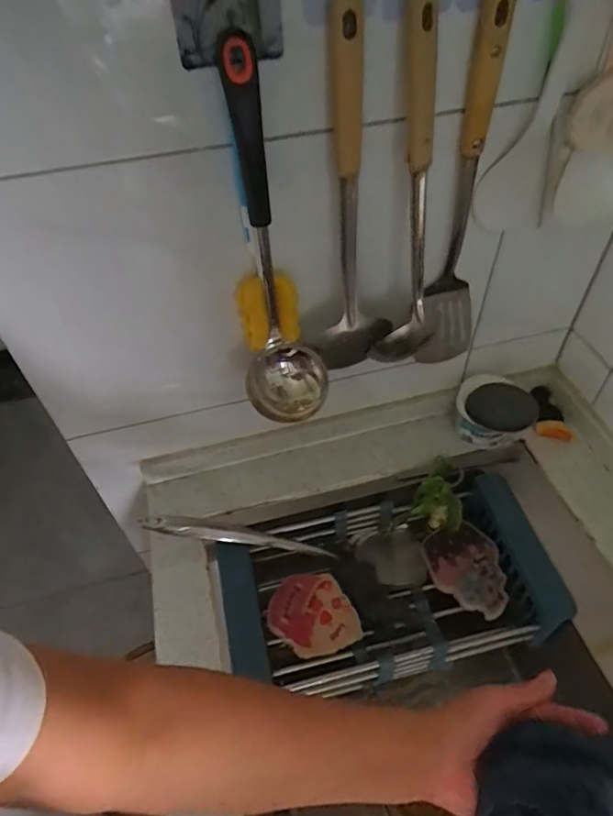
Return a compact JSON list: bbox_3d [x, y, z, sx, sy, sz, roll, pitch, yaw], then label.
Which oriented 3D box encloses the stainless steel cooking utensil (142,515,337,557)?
[{"bbox_3d":[-0.082,0.164,0.645,0.244,0.031,0.026,15,44,-21],"label":"stainless steel cooking utensil"}]

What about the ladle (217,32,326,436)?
[{"bbox_3d":[-0.028,-0.127,0.454,0.081,0.312,0.098,-8,51,-4],"label":"ladle"}]

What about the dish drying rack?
[{"bbox_3d":[0.097,0.232,0.654,0.393,0.129,0.207,-12,52,-7],"label":"dish drying rack"}]

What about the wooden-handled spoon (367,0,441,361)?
[{"bbox_3d":[0.101,-0.178,0.476,0.069,0.329,0.030,-5,40,-1],"label":"wooden-handled spoon"}]

